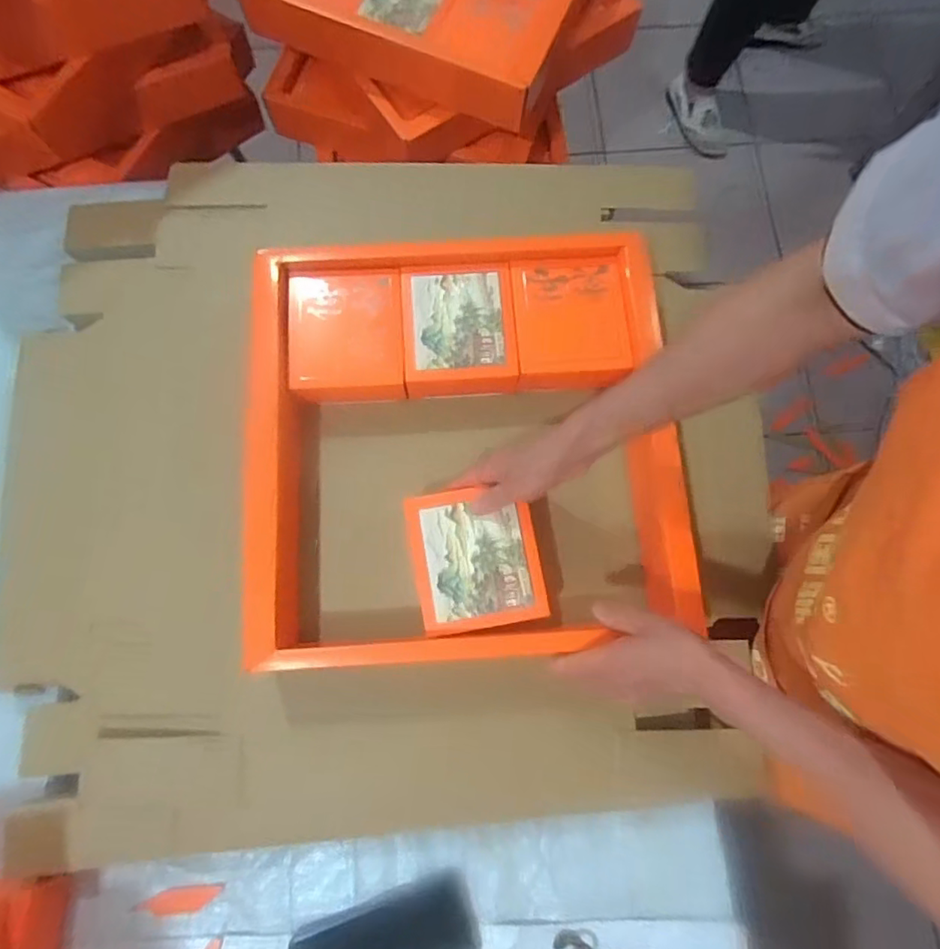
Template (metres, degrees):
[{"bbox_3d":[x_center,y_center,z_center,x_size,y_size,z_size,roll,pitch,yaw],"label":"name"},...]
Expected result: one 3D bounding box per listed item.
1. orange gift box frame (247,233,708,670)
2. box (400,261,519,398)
[{"bbox_3d":[-0.003,-0.035,0.555,0.411,0.066,0.404,-3,77,-1],"label":"orange gift box frame"},{"bbox_3d":[-0.012,-0.145,0.589,0.111,0.060,0.127,-3,77,-1],"label":"box"}]

